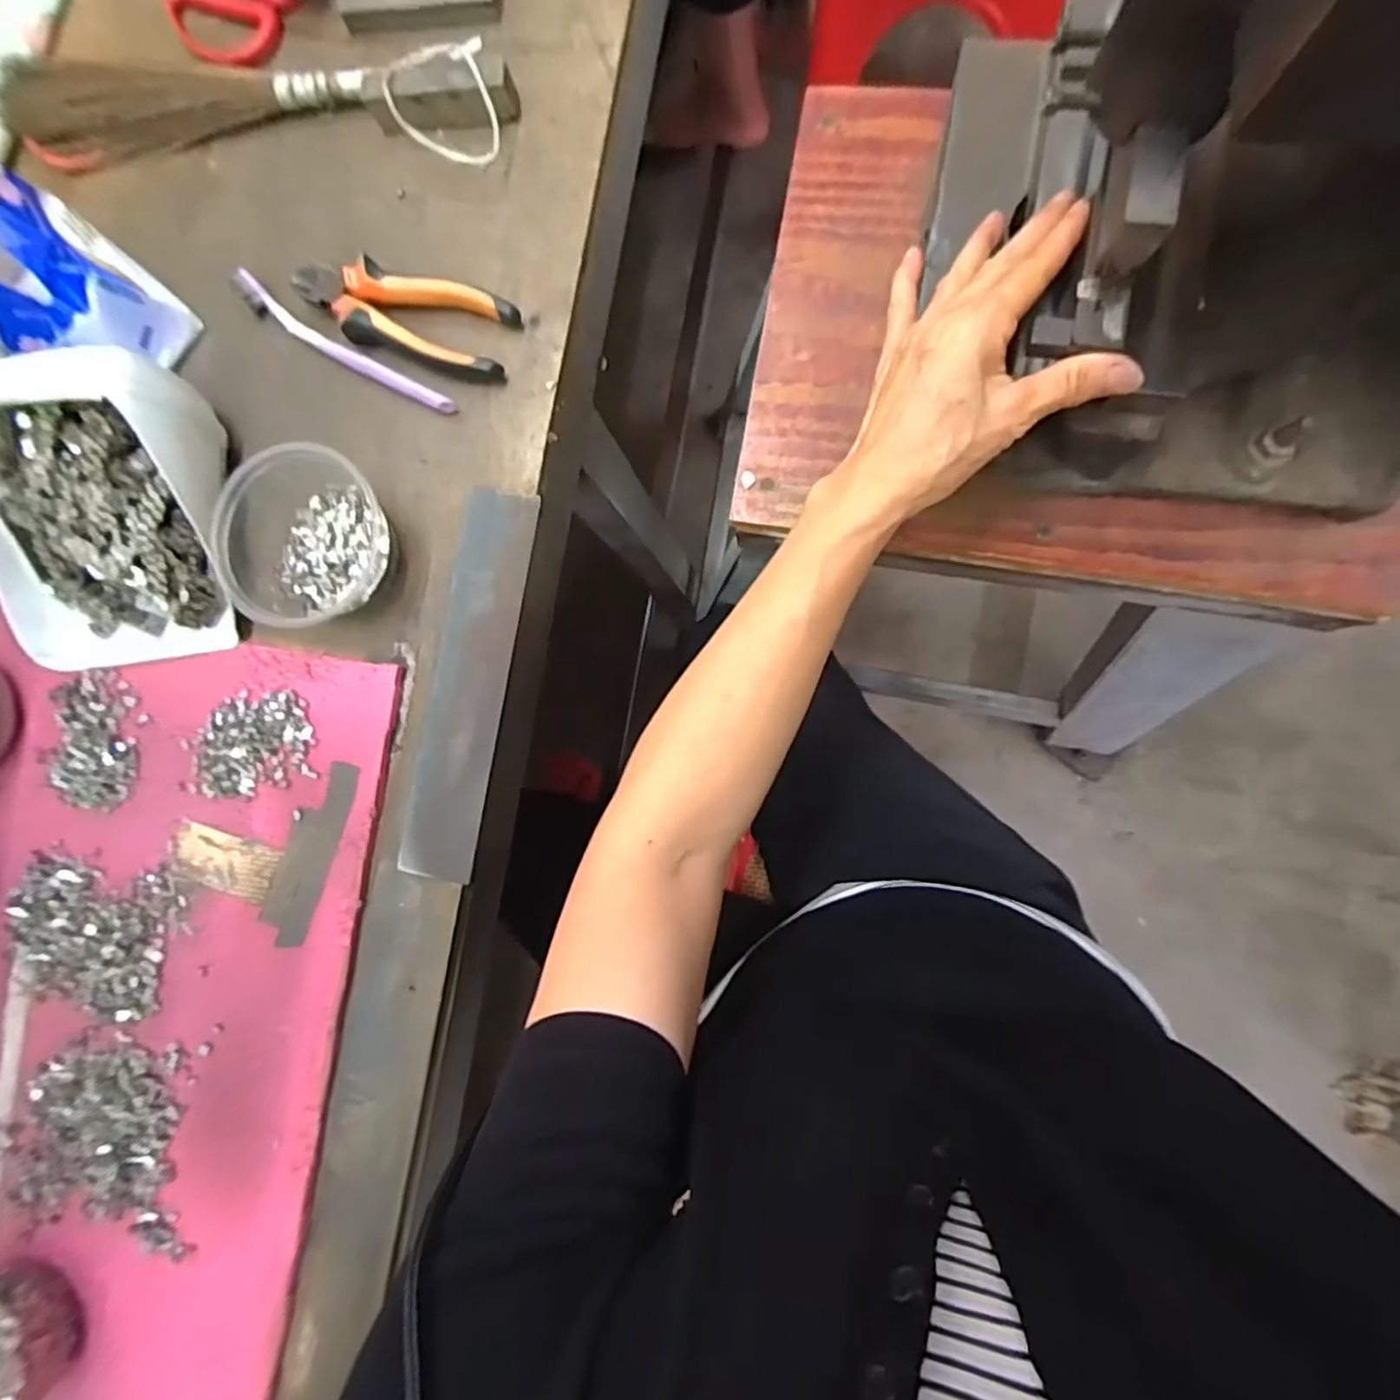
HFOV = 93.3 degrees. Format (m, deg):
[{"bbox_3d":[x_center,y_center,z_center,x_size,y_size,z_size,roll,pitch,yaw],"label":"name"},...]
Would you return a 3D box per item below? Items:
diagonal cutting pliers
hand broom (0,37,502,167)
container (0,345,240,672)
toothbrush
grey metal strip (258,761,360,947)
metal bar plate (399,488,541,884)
[{"bbox_3d":[-0.194,-0.252,0.431,0.147,0.022,0.053,19,90,9],"label":"diagonal cutting pliers"},{"bbox_3d":[-0.308,-0.398,0.441,0.361,0.034,0.069,4,88,8],"label":"hand broom"},{"bbox_3d":[-0.385,-0.119,0.416,0.156,0.073,0.184,-5,87,8],"label":"container"},{"bbox_3d":[-0.239,-0.234,0.439,0.180,0.011,0.018,33,92,8],"label":"toothbrush"},{"bbox_3d":[-0.251,0.096,0.423,0.034,0.008,0.118,19,90,9],"label":"grey metal strip"},{"bbox_3d":[-0.149,-0.010,0.423,0.051,0.011,0.246,10,90,12],"label":"metal bar plate"}]

